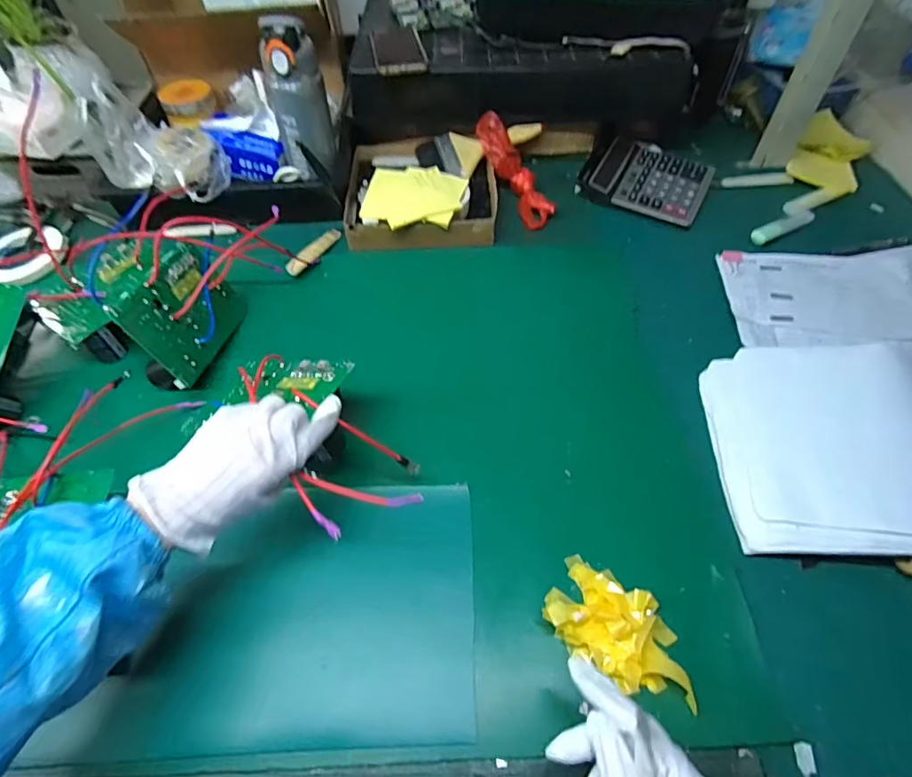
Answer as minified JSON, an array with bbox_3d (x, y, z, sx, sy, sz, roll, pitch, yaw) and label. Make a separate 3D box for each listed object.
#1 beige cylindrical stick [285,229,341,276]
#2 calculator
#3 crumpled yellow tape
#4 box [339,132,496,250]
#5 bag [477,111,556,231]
[{"bbox_3d":[-0.204,-0.197,0.718,0.022,0.019,0.112,22,57,15],"label":"beige cylindrical stick"},{"bbox_3d":[0.310,-0.341,0.805,0.177,0.029,0.162,25,58,17],"label":"calculator"},{"bbox_3d":[0.139,0.199,0.414,0.130,0.033,0.077,30,59,20],"label":"crumpled yellow tape"},{"bbox_3d":[-0.054,-0.314,0.783,0.225,0.058,0.251,-4,54,-3],"label":"box"},{"bbox_3d":[0.090,-0.333,0.782,0.062,0.043,0.193,-28,89,-18],"label":"bag"}]

